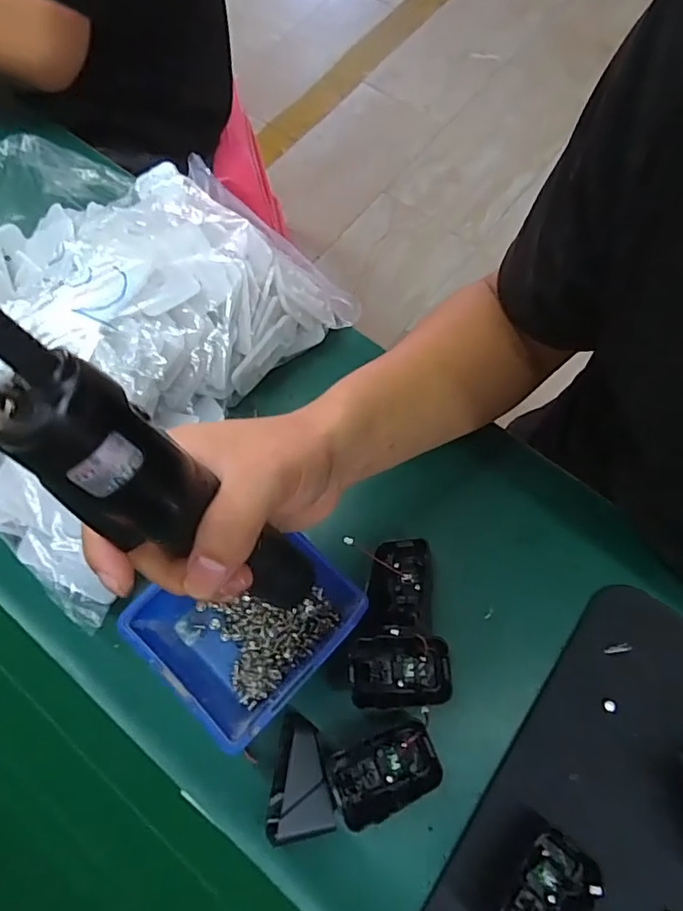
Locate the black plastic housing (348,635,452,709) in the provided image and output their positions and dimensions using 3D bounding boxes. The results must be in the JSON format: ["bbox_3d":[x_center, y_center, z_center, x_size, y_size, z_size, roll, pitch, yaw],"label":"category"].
[{"bbox_3d":[0.040,0.146,0.381,0.068,0.019,0.044,-2,70,0],"label":"black plastic housing"}]

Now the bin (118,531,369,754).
[{"bbox_3d":[-0.066,0.109,0.377,0.119,0.056,0.117,41,75,14],"label":"bin"}]

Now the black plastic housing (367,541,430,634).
[{"bbox_3d":[0.041,0.092,0.397,0.043,0.014,0.064,1,70,1],"label":"black plastic housing"}]

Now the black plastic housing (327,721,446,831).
[{"bbox_3d":[0.028,0.202,0.357,0.068,0.030,0.041,-21,71,-7],"label":"black plastic housing"}]

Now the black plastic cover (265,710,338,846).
[{"bbox_3d":[-0.027,0.202,0.353,0.041,0.039,0.065,-3,70,0],"label":"black plastic cover"}]

